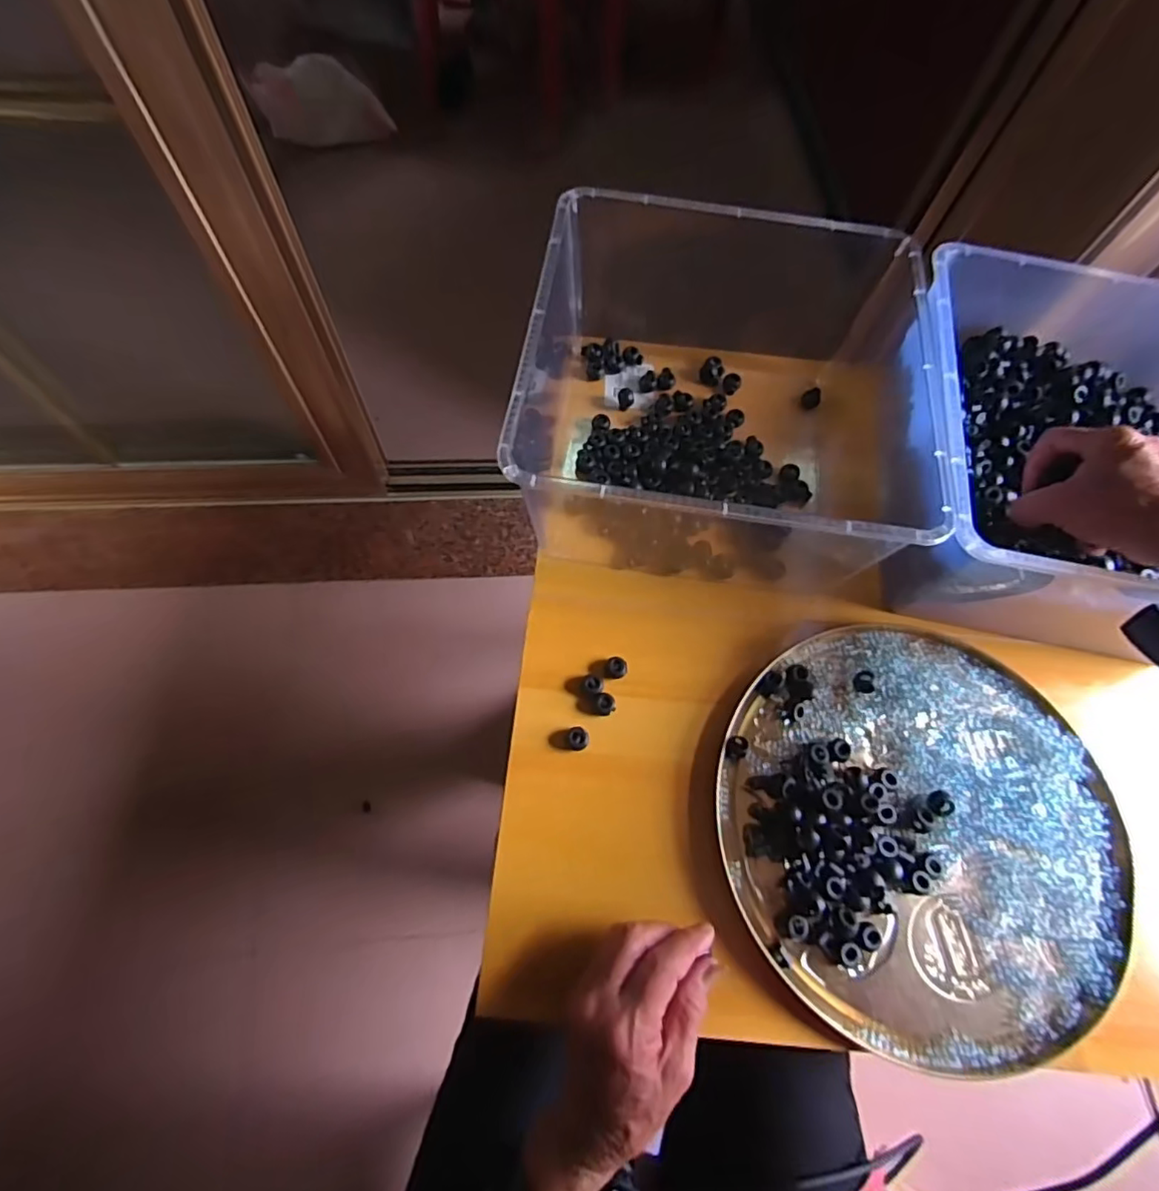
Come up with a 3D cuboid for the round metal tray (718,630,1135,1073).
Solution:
[{"bbox_3d":[0.245,0.165,0.425,0.274,0.019,0.289,1,67,-3],"label":"round metal tray"}]

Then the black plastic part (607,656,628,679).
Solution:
[{"bbox_3d":[0.030,0.057,0.464,0.016,0.007,0.016,-3,67,-5],"label":"black plastic part"}]

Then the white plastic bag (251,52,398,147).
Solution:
[{"bbox_3d":[-0.591,-1.131,1.354,0.285,0.145,0.159,-14,69,-9],"label":"white plastic bag"}]

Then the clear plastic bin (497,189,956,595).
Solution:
[{"bbox_3d":[0.121,-0.161,0.490,0.334,0.144,0.307,11,67,1],"label":"clear plastic bin"}]

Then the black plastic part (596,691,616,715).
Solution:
[{"bbox_3d":[0.020,0.083,0.452,0.016,0.007,0.017,1,67,-3],"label":"black plastic part"}]

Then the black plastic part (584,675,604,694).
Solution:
[{"bbox_3d":[0.011,0.069,0.456,0.015,0.009,0.016,1,67,-3],"label":"black plastic part"}]

